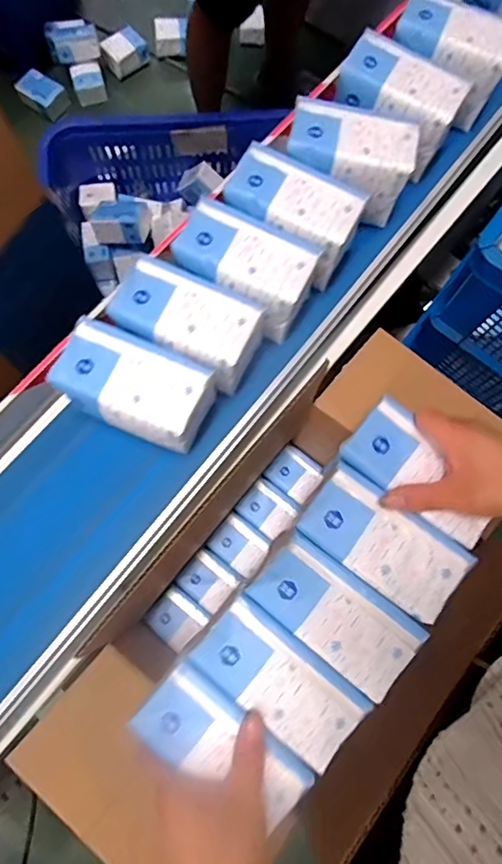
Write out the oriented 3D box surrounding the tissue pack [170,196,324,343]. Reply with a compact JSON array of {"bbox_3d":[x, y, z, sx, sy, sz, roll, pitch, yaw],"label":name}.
[{"bbox_3d":[-0.002,-0.149,0.484,0.124,0.081,0.080,28,78,7],"label":"tissue pack"}]

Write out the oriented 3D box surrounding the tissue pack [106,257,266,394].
[{"bbox_3d":[-0.055,-0.095,0.469,0.117,0.082,0.073,23,77,6],"label":"tissue pack"}]

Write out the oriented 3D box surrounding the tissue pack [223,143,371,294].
[{"bbox_3d":[0.042,-0.205,0.497,0.121,0.077,0.077,28,78,7],"label":"tissue pack"}]

